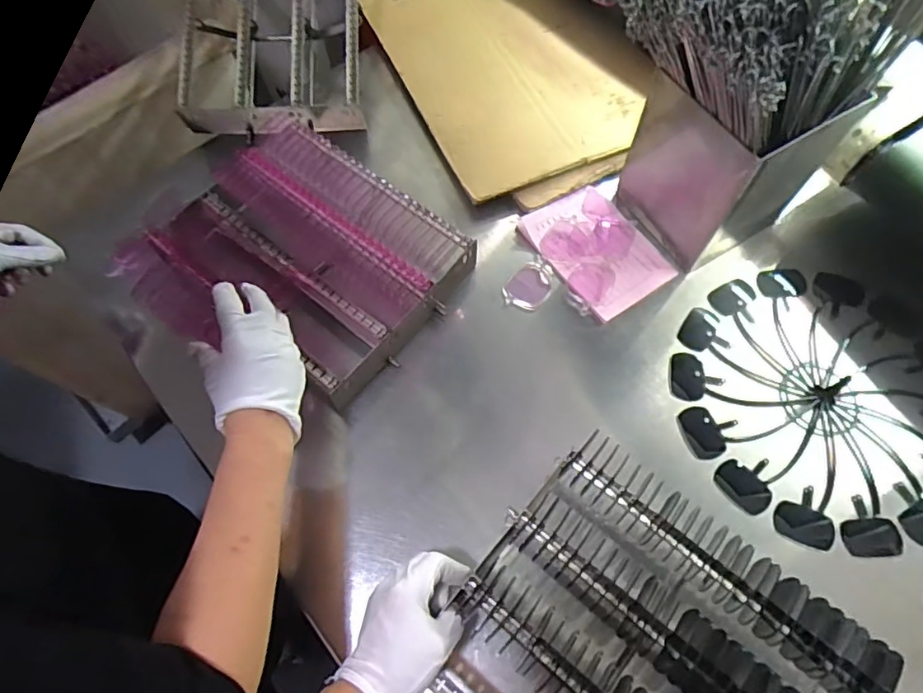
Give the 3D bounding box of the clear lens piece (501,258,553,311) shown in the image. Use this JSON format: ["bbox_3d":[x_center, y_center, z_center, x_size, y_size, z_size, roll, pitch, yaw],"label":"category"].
[{"bbox_3d":[0.086,-0.079,0.693,0.052,0.005,0.075,27,68,13],"label":"clear lens piece"}]

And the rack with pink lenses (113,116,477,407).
[{"bbox_3d":[-0.205,-0.104,0.660,0.340,0.107,0.287,35,70,16],"label":"rack with pink lenses"}]

